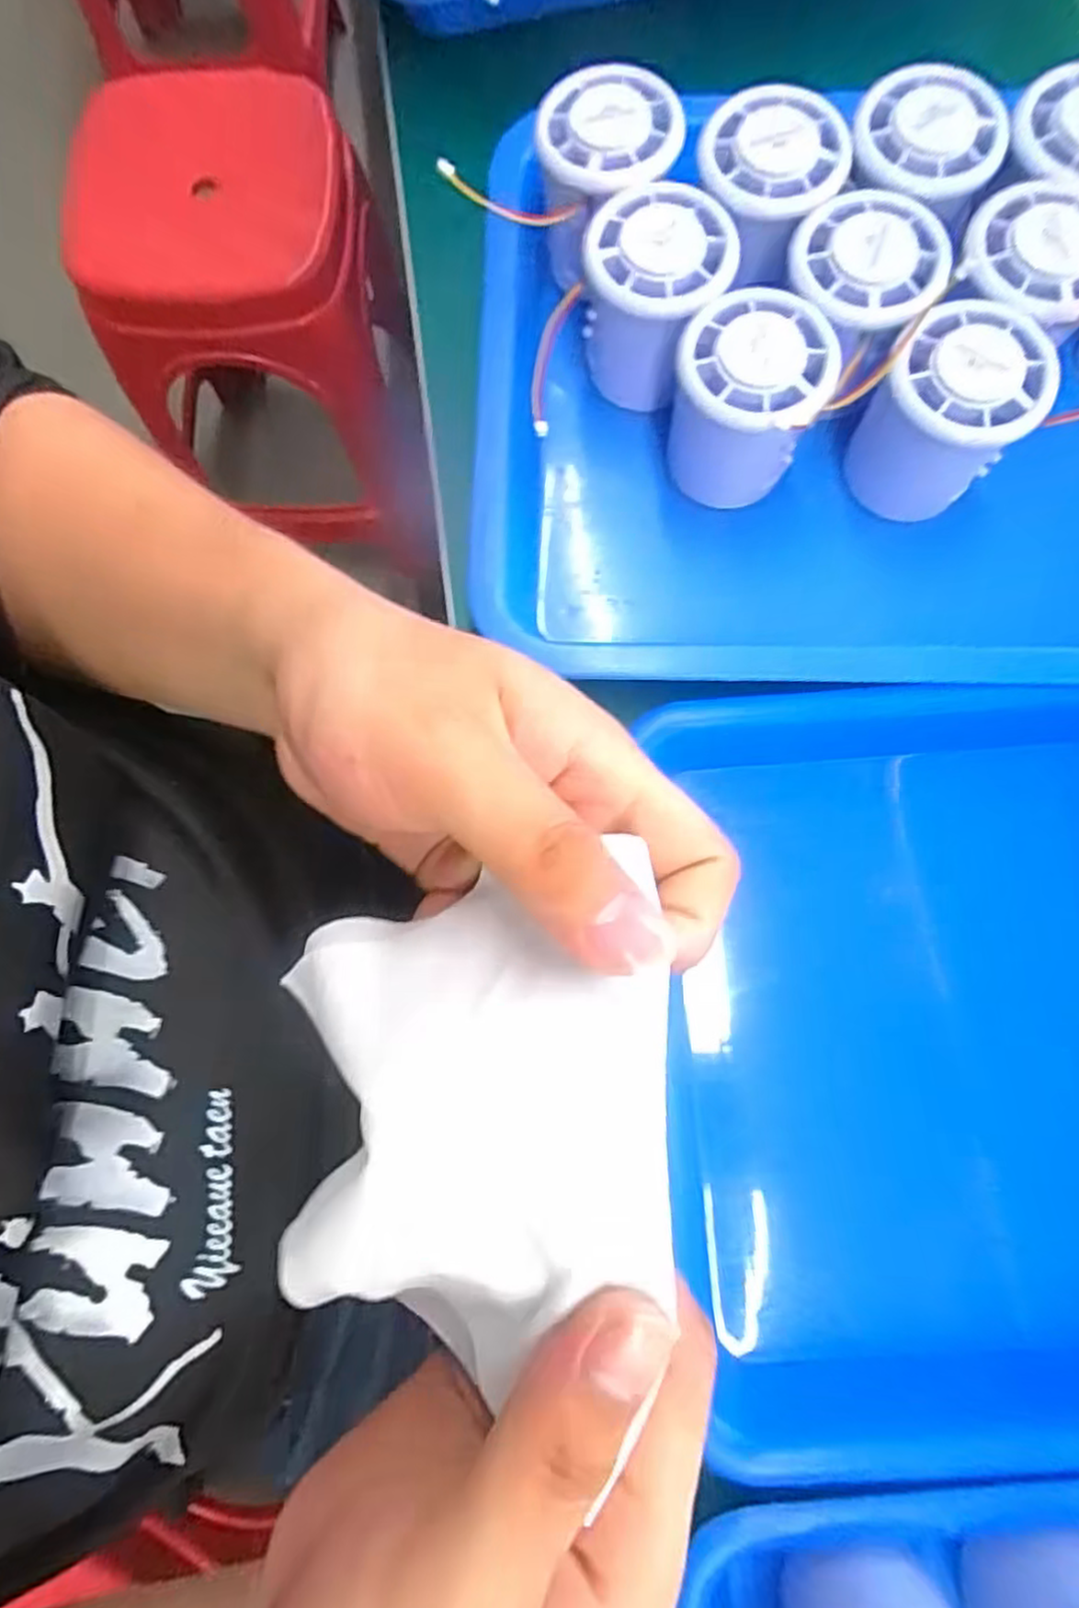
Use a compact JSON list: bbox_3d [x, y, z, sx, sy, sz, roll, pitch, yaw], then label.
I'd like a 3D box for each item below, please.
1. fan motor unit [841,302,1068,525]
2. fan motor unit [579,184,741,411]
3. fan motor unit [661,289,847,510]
[{"bbox_3d":[0.152,-0.144,0.269,0.051,0.057,0.053,0,79,1],"label":"fan motor unit"},{"bbox_3d":[0.046,-0.201,0.284,0.056,0.055,0.051,38,82,7],"label":"fan motor unit"},{"bbox_3d":[0.078,-0.152,0.274,0.053,0.057,0.049,0,79,1],"label":"fan motor unit"}]

